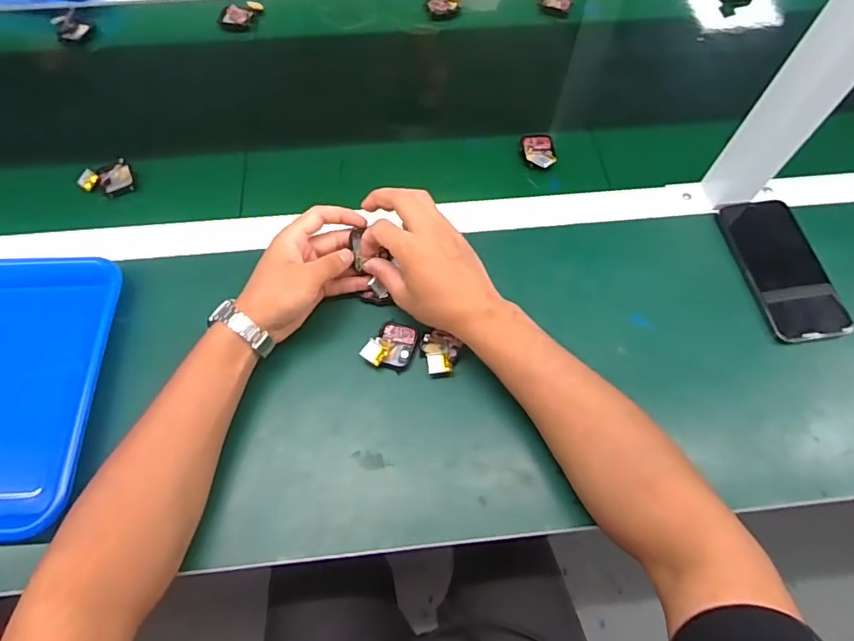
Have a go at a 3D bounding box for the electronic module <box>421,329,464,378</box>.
[{"bbox_3d":[0.015,0.030,0.471,0.035,0.013,0.041,-8,64,-5],"label":"electronic module"}]

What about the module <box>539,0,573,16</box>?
[{"bbox_3d":[0.180,-0.450,0.715,0.049,0.019,0.038,13,64,6],"label":"module"}]

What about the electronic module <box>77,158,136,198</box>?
[{"bbox_3d":[-0.353,-0.153,0.561,0.051,0.017,0.040,-23,66,-12],"label":"electronic module"}]

